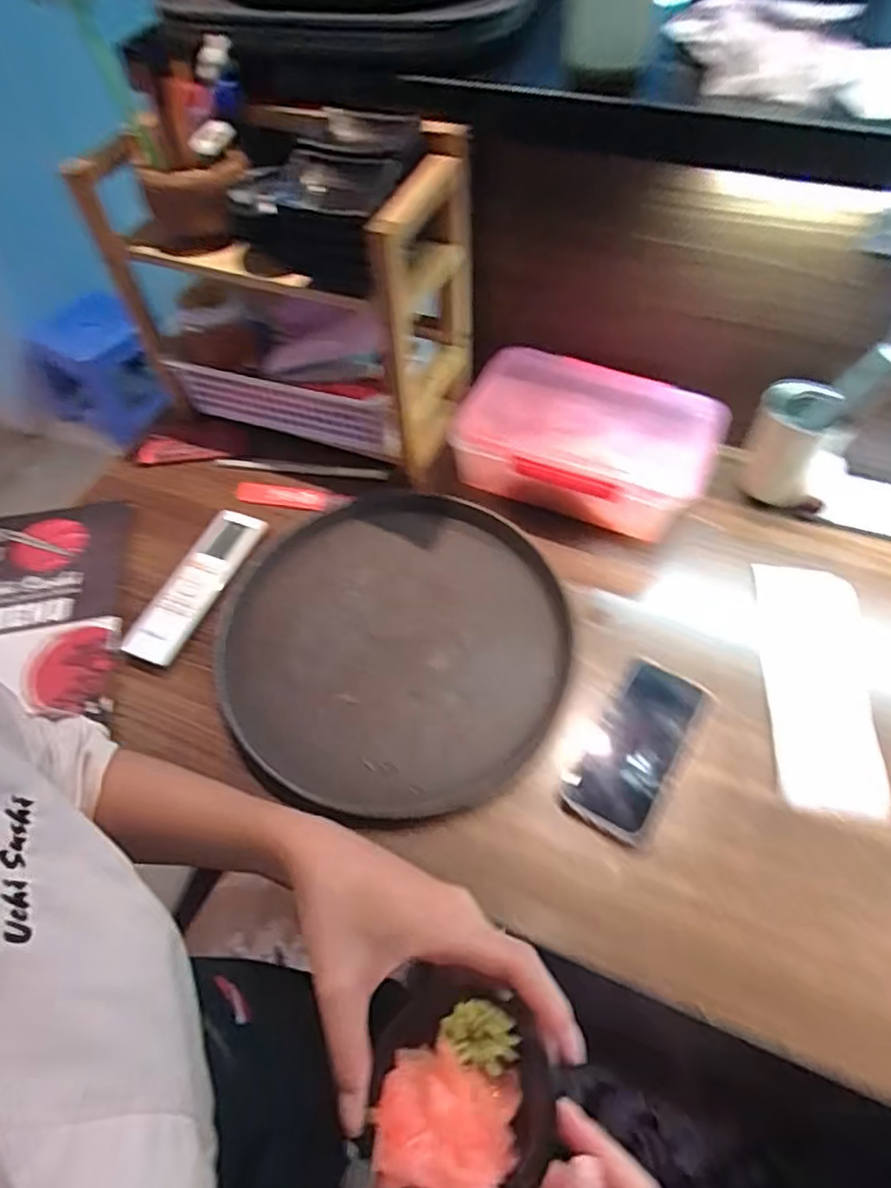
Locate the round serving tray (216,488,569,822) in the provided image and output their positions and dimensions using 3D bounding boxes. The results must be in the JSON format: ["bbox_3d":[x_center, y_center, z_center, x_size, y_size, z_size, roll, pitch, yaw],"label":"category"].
[{"bbox_3d":[-0.048,0.045,0.655,0.329,0.016,0.343,-1,59,2],"label":"round serving tray"}]

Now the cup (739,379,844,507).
[{"bbox_3d":[0.373,-0.163,0.710,0.070,0.118,0.073,12,61,9],"label":"cup"}]

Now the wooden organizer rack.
[{"bbox_3d":[-0.167,-0.339,0.721,0.365,0.299,0.190,16,61,12],"label":"wooden organizer rack"}]

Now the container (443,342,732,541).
[{"bbox_3d":[0.158,-0.173,0.742,0.270,0.076,0.180,20,62,14],"label":"container"}]

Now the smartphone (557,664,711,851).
[{"bbox_3d":[0.170,0.135,0.581,0.083,0.009,0.168,28,64,18],"label":"smartphone"}]

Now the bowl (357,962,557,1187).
[{"bbox_3d":[0.006,0.217,0.286,0.080,0.024,0.085,-1,59,2],"label":"bowl"}]

